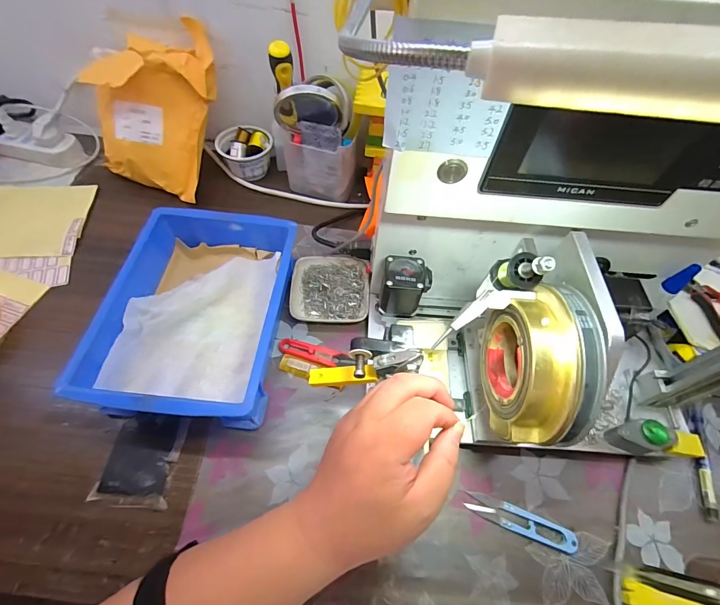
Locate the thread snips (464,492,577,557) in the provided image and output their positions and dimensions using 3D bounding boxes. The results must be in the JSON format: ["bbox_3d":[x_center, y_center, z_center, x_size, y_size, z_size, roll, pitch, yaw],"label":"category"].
[{"bbox_3d":[0.155,0.211,0.354,0.102,0.010,0.023,19,59,8],"label":"thread snips"}]

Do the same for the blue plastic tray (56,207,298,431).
[{"bbox_3d":[-0.176,0.008,0.419,0.175,0.075,0.243,6,58,0],"label":"blue plastic tray"}]

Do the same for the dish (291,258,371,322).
[{"bbox_3d":[-0.038,-0.018,0.474,0.097,0.016,0.092,3,58,-2],"label":"dish"}]

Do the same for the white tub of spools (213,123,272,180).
[{"bbox_3d":[-0.179,-0.237,0.577,0.072,0.056,0.072,36,63,18],"label":"white tub of spools"}]

